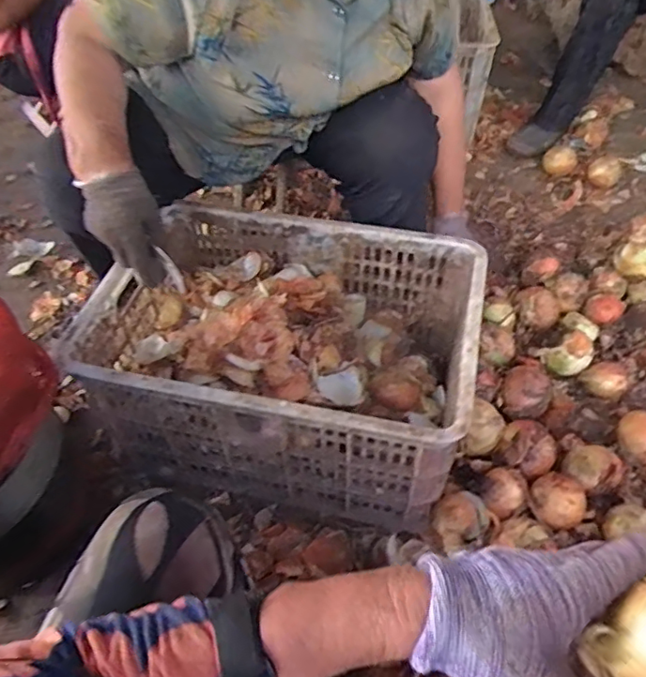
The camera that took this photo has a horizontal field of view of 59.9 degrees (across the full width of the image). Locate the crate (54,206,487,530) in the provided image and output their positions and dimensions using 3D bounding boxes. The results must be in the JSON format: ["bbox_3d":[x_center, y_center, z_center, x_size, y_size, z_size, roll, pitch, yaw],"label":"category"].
[{"bbox_3d":[-0.050,0.023,0.872,0.516,0.271,0.362,11,53,8],"label":"crate"}]

